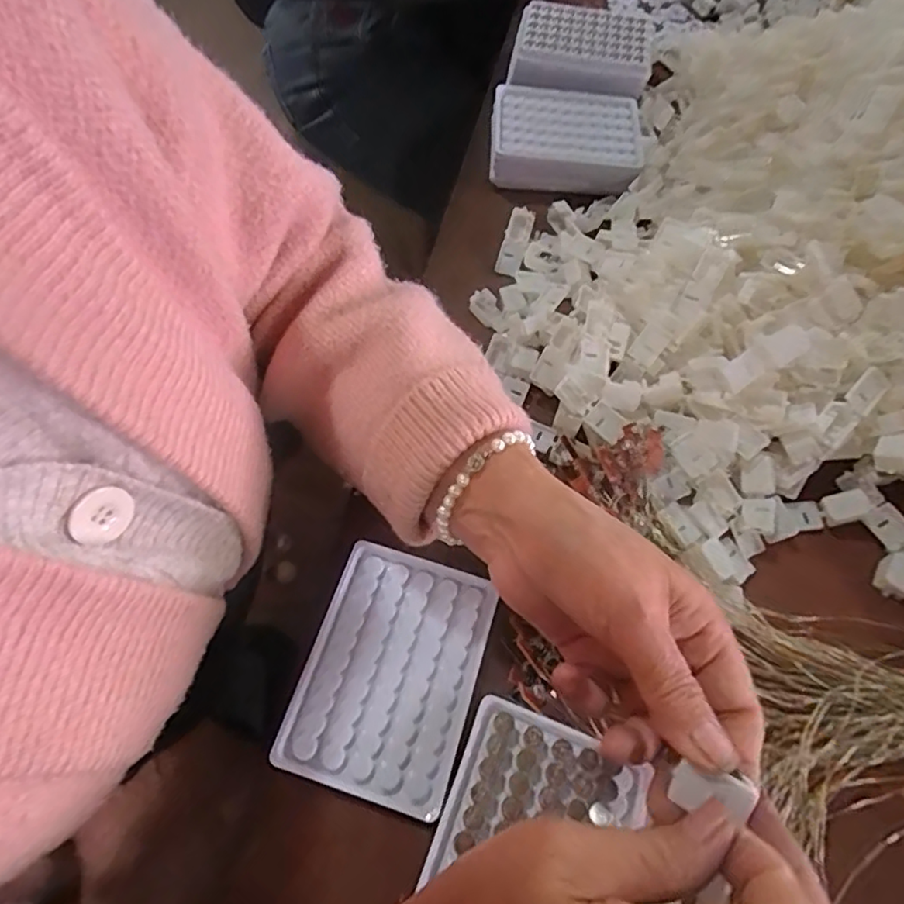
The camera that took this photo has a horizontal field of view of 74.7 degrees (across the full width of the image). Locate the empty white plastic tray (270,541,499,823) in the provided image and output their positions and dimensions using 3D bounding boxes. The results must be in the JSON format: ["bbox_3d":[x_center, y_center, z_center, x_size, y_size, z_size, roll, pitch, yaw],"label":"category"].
[{"bbox_3d":[-0.035,0.125,0.342,0.095,0.007,0.129,16,63,6],"label":"empty white plastic tray"}]

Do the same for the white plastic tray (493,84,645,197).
[{"bbox_3d":[0.102,-0.283,0.532,0.129,0.027,0.102,4,63,0],"label":"white plastic tray"}]

